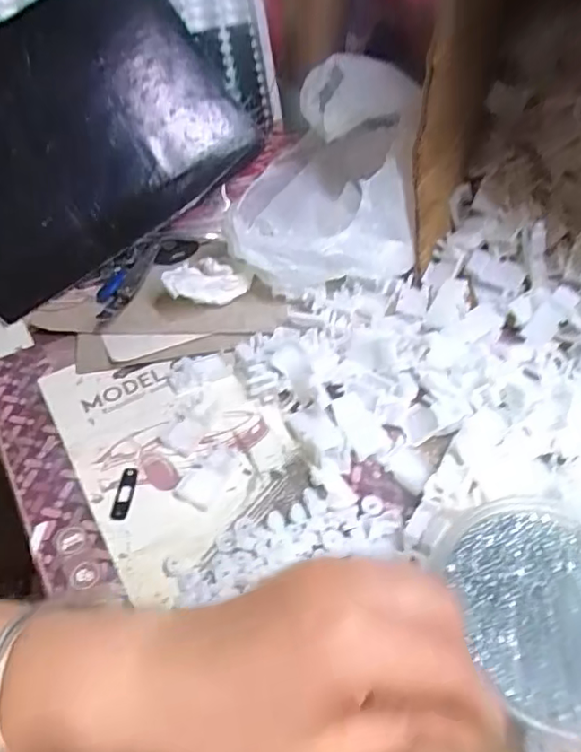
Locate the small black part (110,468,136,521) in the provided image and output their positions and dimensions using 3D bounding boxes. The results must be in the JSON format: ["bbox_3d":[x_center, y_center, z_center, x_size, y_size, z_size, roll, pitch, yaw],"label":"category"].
[{"bbox_3d":[-0.105,0.074,0.363,0.011,0.004,0.036,2,49,4],"label":"small black part"}]

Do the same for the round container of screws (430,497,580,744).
[{"bbox_3d":[0.125,0.116,0.281,0.102,0.037,0.106,-15,51,-7],"label":"round container of screws"}]

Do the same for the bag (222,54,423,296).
[{"bbox_3d":[0.022,-0.173,0.478,0.145,0.134,0.170,-1,49,1],"label":"bag"}]

